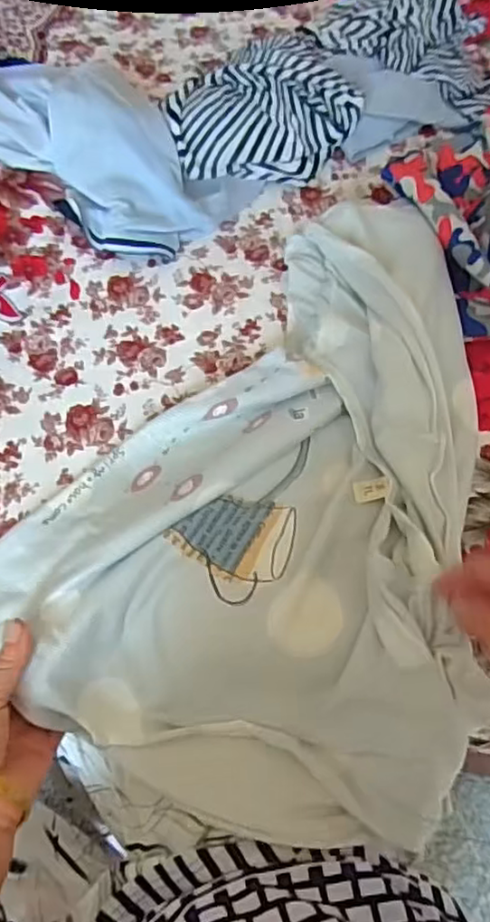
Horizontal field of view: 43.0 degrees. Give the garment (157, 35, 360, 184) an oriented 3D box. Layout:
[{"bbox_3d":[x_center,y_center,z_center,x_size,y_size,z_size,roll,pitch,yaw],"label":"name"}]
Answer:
[{"bbox_3d":[0.016,-0.360,0.657,0.202,0.073,0.133,-28,65,-15],"label":"garment"}]

